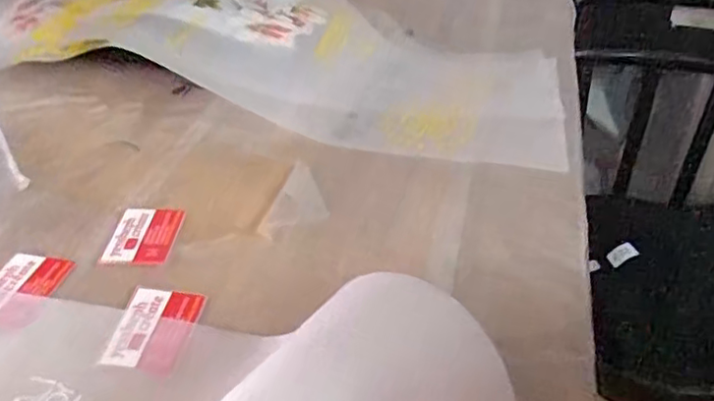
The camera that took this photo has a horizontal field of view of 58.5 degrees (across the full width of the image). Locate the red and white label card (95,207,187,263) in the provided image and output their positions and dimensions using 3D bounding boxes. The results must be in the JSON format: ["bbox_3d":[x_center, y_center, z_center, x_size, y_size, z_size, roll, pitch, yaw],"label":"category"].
[{"bbox_3d":[-0.128,0.019,0.383,0.040,0.004,0.053,1,36,0],"label":"red and white label card"}]

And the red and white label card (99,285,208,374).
[{"bbox_3d":[-0.104,0.065,0.328,0.038,0.004,0.050,9,43,1],"label":"red and white label card"}]

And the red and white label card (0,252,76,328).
[{"bbox_3d":[-0.183,0.047,0.347,0.038,0.004,0.051,7,36,9],"label":"red and white label card"}]

